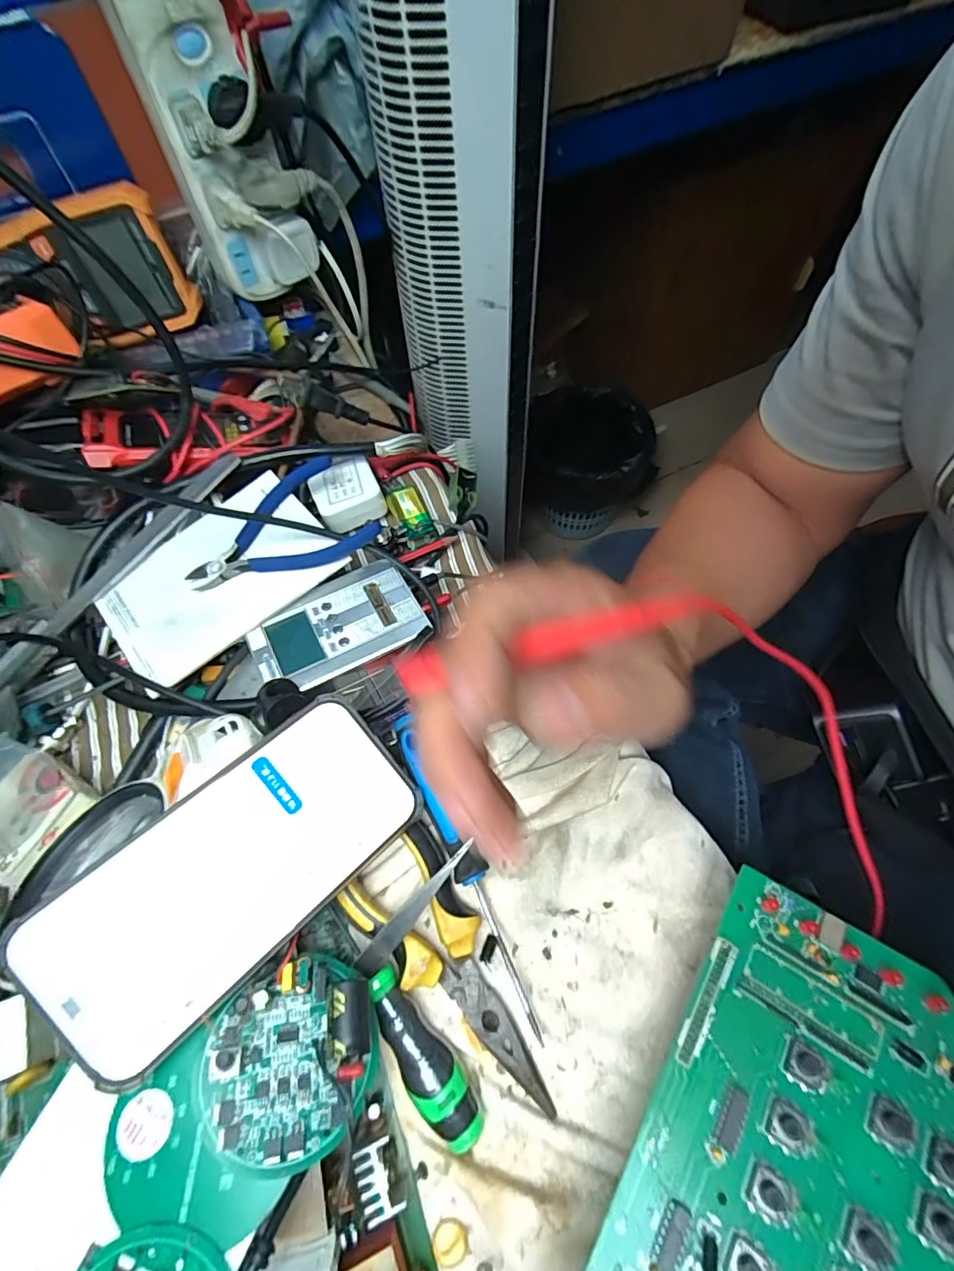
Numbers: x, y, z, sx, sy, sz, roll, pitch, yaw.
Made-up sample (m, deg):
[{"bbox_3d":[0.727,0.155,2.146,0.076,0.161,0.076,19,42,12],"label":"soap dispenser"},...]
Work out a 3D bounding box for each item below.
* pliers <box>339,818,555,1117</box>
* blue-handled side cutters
[{"bbox_3d":[-0.007,0.160,0.254,0.052,0.023,0.143,-38,68,-17],"label":"pliers"},{"bbox_3d":[-0.131,-0.067,0.344,0.116,0.019,0.080,-27,66,-12],"label":"blue-handled side cutters"}]

